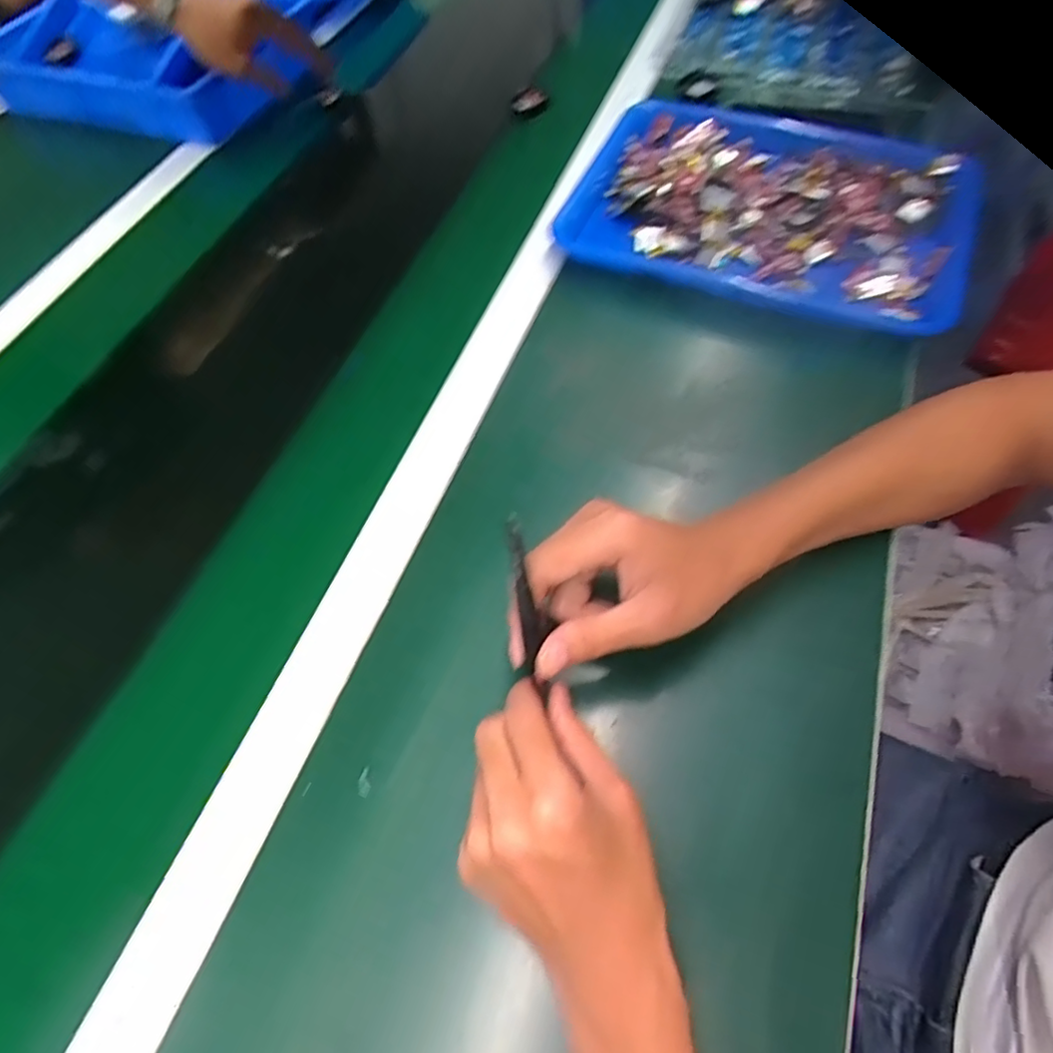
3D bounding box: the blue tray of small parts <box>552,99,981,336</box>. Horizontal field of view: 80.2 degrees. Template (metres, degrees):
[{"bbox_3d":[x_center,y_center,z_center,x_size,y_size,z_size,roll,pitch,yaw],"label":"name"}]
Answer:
[{"bbox_3d":[0.217,-0.292,0.566,0.344,0.043,0.255,16,61,14],"label":"blue tray of small parts"}]

